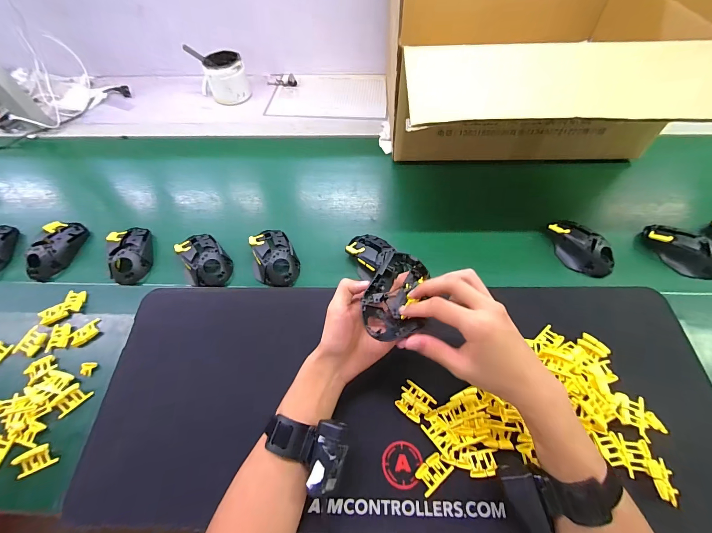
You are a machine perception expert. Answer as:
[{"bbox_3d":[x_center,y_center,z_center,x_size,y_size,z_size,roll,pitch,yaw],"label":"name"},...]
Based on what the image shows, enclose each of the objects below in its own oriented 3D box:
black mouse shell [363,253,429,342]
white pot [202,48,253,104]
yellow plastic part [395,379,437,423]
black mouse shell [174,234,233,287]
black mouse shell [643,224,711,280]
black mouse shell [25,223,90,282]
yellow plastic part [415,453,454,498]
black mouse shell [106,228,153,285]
[{"bbox_3d":[0.047,0.038,0.378,0.067,0.043,0.105,10,57,8],"label":"black mouse shell"},{"bbox_3d":[-0.338,-0.483,0.797,0.117,0.101,0.109,-19,58,-11],"label":"white pot"},{"bbox_3d":[0.074,0.172,0.399,0.042,0.010,0.038,33,63,21],"label":"yellow plastic part"},{"bbox_3d":[-0.258,-0.012,0.527,0.070,0.032,0.108,-37,63,-21],"label":"black mouse shell"},{"bbox_3d":[0.526,-0.026,0.506,0.053,0.048,0.111,-21,58,-12],"label":"black mouse shell"},{"bbox_3d":[-0.531,-0.032,0.559,0.058,0.040,0.120,2,56,3],"label":"black mouse shell"},{"bbox_3d":[0.088,0.238,0.363,0.041,0.009,0.026,-36,62,-20],"label":"yellow plastic part"},{"bbox_3d":[-0.392,-0.025,0.545,0.068,0.033,0.113,-13,57,-7],"label":"black mouse shell"}]

